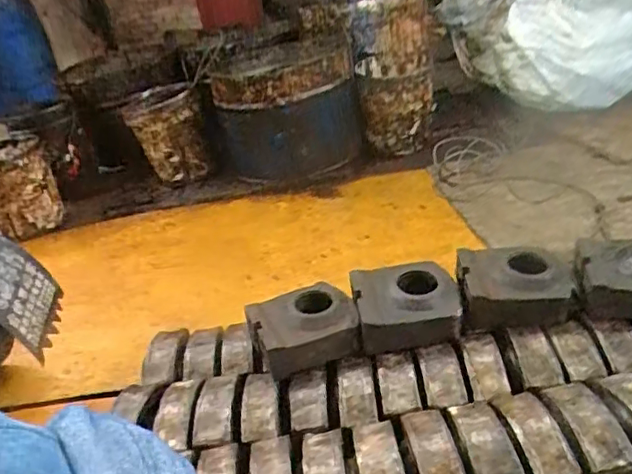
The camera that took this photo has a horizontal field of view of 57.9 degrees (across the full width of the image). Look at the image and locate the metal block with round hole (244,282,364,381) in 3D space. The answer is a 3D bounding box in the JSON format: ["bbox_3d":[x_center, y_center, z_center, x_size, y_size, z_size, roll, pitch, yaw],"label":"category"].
[{"bbox_3d":[-0.022,0.168,1.034,0.189,0.088,0.144,-13,28,-4],"label":"metal block with round hole"}]

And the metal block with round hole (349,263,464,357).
[{"bbox_3d":[0.160,0.121,1.035,0.179,0.084,0.153,-10,28,3],"label":"metal block with round hole"}]

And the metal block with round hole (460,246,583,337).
[{"bbox_3d":[0.355,0.077,1.040,0.197,0.070,0.173,-8,28,5],"label":"metal block with round hole"}]

